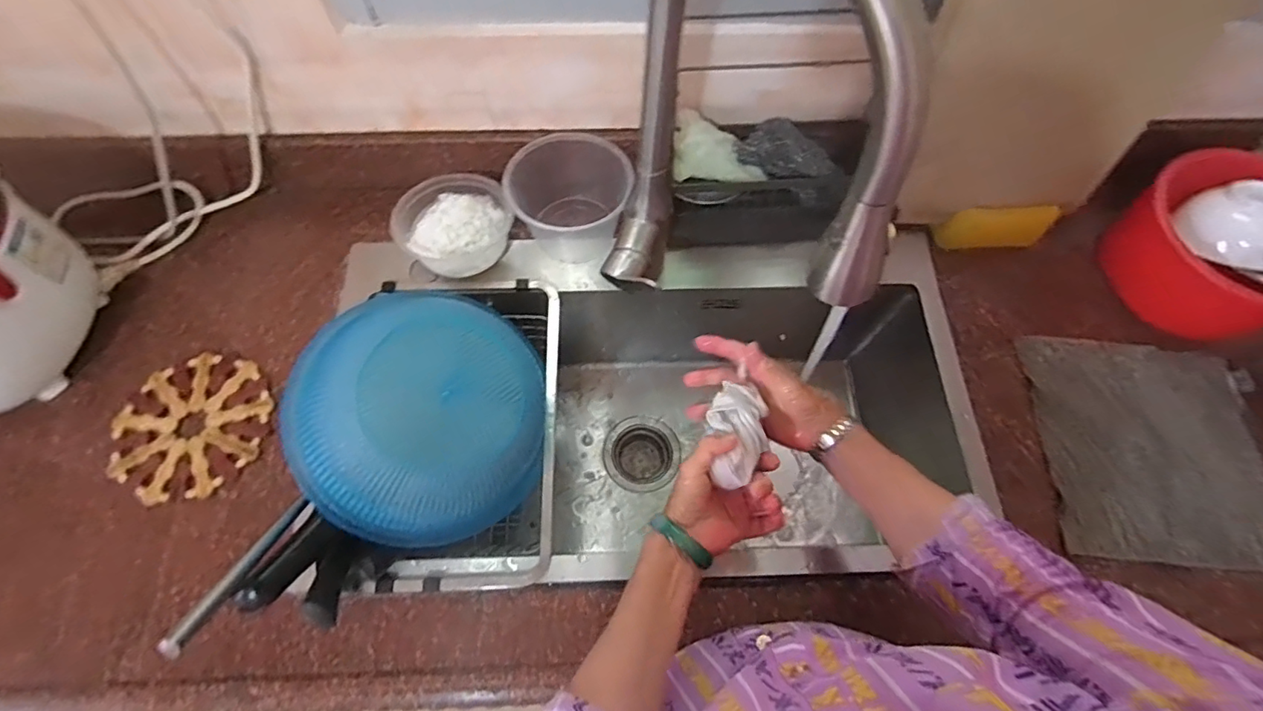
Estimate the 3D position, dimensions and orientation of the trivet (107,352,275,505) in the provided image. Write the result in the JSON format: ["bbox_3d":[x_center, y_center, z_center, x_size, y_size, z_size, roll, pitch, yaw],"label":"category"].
[{"bbox_3d":[-0.469,0.074,0.588,0.153,0.014,0.153,1,66,-2],"label":"trivet"}]

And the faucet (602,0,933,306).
[{"bbox_3d":[0.066,-0.120,0.404,0.087,0.339,0.242,-37,73,-17],"label":"faucet"}]

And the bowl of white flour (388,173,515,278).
[{"bbox_3d":[-0.207,-0.153,0.652,0.129,0.068,0.118,1,66,-2],"label":"bowl of white flour"}]

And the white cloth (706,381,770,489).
[{"bbox_3d":[0.098,0.069,0.503,0.055,0.029,0.103,6,60,0],"label":"white cloth"}]

